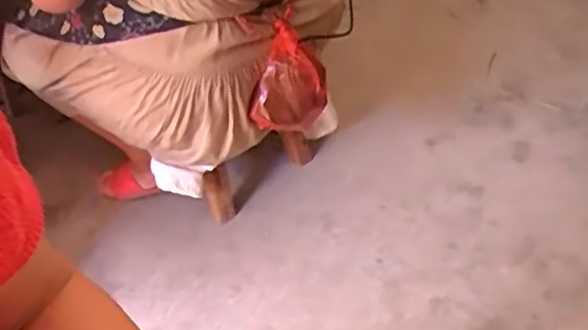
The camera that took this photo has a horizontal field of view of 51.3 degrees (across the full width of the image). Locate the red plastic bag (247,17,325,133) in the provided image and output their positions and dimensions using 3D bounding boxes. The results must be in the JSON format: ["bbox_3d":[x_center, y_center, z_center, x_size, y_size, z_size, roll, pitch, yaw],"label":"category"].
[{"bbox_3d":[-0.012,-0.149,1.107,0.139,0.172,0.116,-5,44,-1],"label":"red plastic bag"}]

